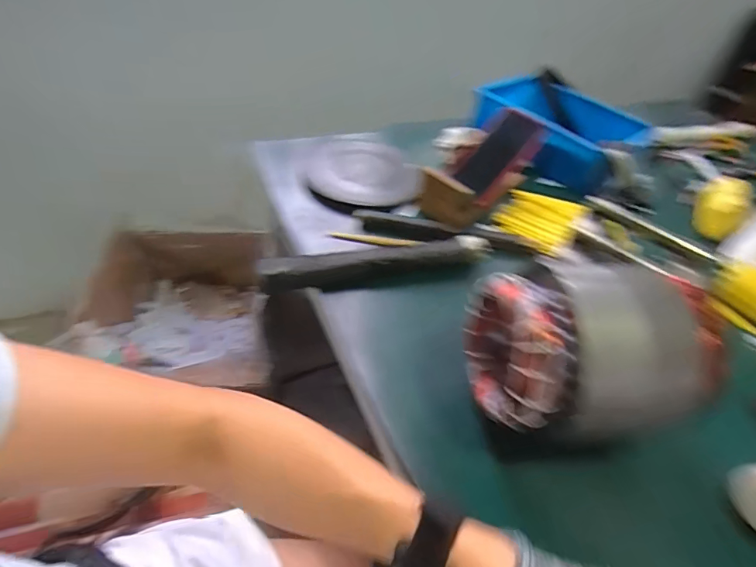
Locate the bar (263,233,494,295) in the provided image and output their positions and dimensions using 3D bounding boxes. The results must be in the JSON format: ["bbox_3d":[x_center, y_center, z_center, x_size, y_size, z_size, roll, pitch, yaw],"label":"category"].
[{"bbox_3d":[0.002,-0.029,0.548,0.291,0.030,0.037,-7,47,-17],"label":"bar"}]

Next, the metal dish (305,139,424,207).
[{"bbox_3d":[-0.027,-0.180,0.703,0.164,0.037,0.161,5,44,-5],"label":"metal dish"}]

